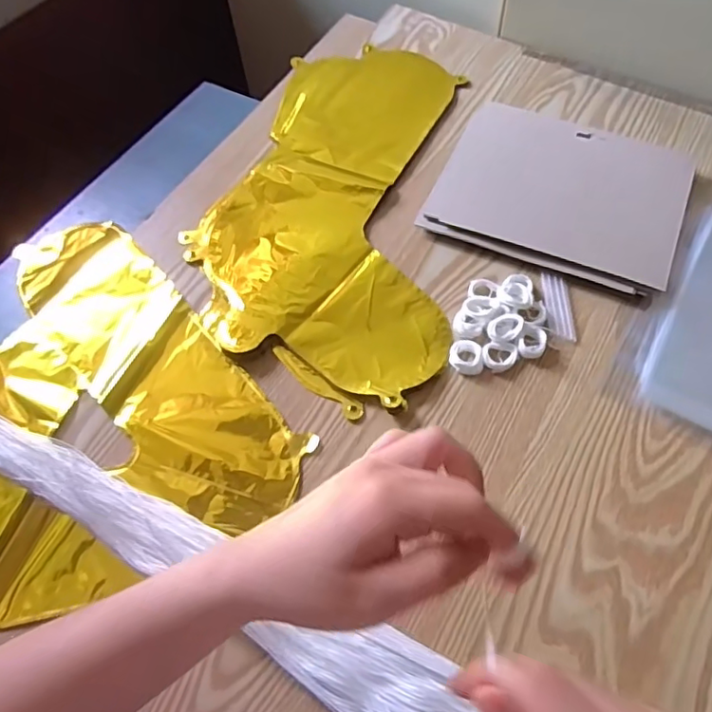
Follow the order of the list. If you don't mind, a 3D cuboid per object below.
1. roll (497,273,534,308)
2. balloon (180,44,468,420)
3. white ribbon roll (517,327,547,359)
[{"bbox_3d":[0.130,-0.054,0.472,0.028,0.010,0.035,6,61,6],"label":"roll"},{"bbox_3d":[-0.015,-0.157,0.540,0.219,0.012,0.415,9,62,7],"label":"balloon"},{"bbox_3d":[0.138,-0.011,0.453,0.020,0.007,0.026,16,63,11],"label":"white ribbon roll"}]

